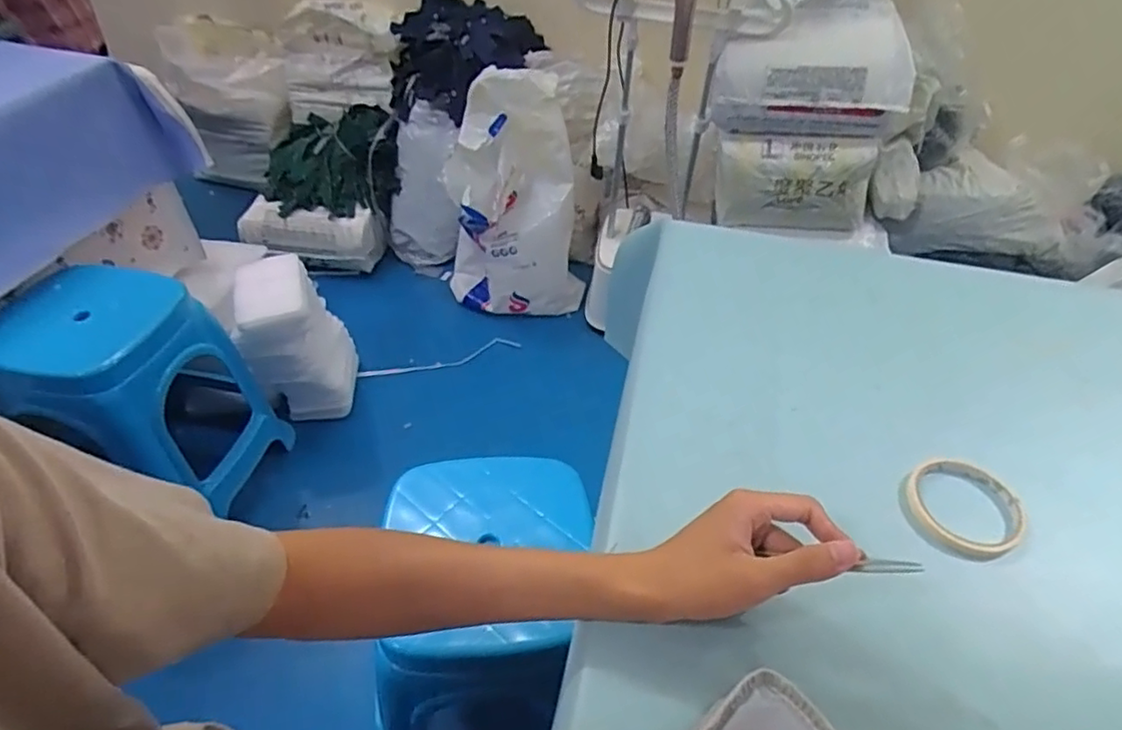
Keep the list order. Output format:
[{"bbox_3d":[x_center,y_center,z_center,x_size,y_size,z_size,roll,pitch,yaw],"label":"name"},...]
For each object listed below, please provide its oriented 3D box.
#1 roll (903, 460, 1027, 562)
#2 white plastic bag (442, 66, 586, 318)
[{"bbox_3d":[0.329,0.116,0.511,0.086,0.012,0.087,1,44,-1],"label":"roll"},{"bbox_3d":[-0.127,-0.431,1.707,0.359,0.585,0.266,-3,45,-6],"label":"white plastic bag"}]

